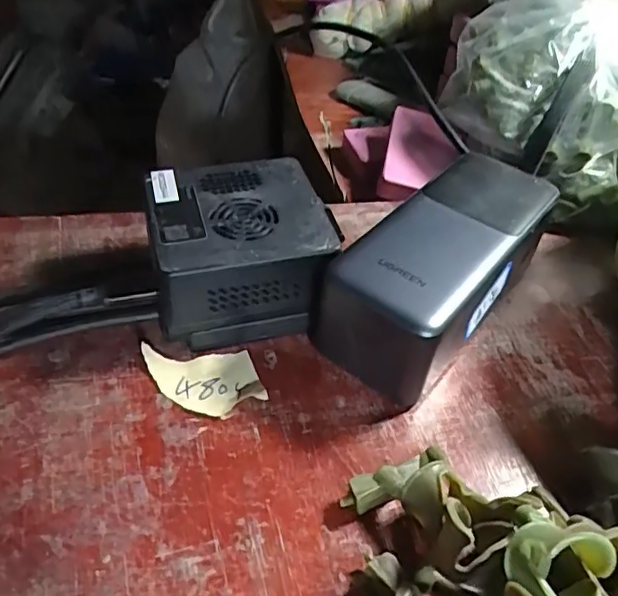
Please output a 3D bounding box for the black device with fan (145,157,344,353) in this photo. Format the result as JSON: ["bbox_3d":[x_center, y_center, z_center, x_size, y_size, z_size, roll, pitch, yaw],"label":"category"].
[{"bbox_3d":[-0.032,-0.021,0.267,0.074,0.051,0.072,-7,46,-12],"label":"black device with fan"}]

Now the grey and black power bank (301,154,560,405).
[{"bbox_3d":[0.058,-0.013,0.266,0.060,0.054,0.133,31,50,24],"label":"grey and black power bank"}]

